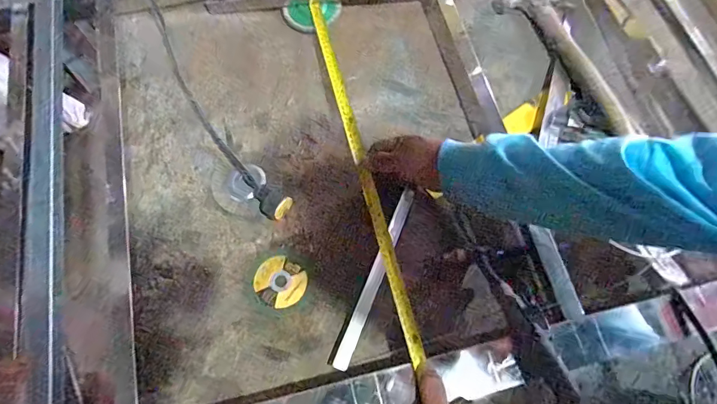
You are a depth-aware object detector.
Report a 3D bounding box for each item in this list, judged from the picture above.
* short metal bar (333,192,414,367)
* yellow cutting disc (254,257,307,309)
[{"bbox_3d":[0.024,0.092,0.548,0.018,0.018,0.244,21,71,8],"label":"short metal bar"},{"bbox_3d":[-0.102,0.104,0.555,0.066,0.004,0.064,0,70,0],"label":"yellow cutting disc"}]

